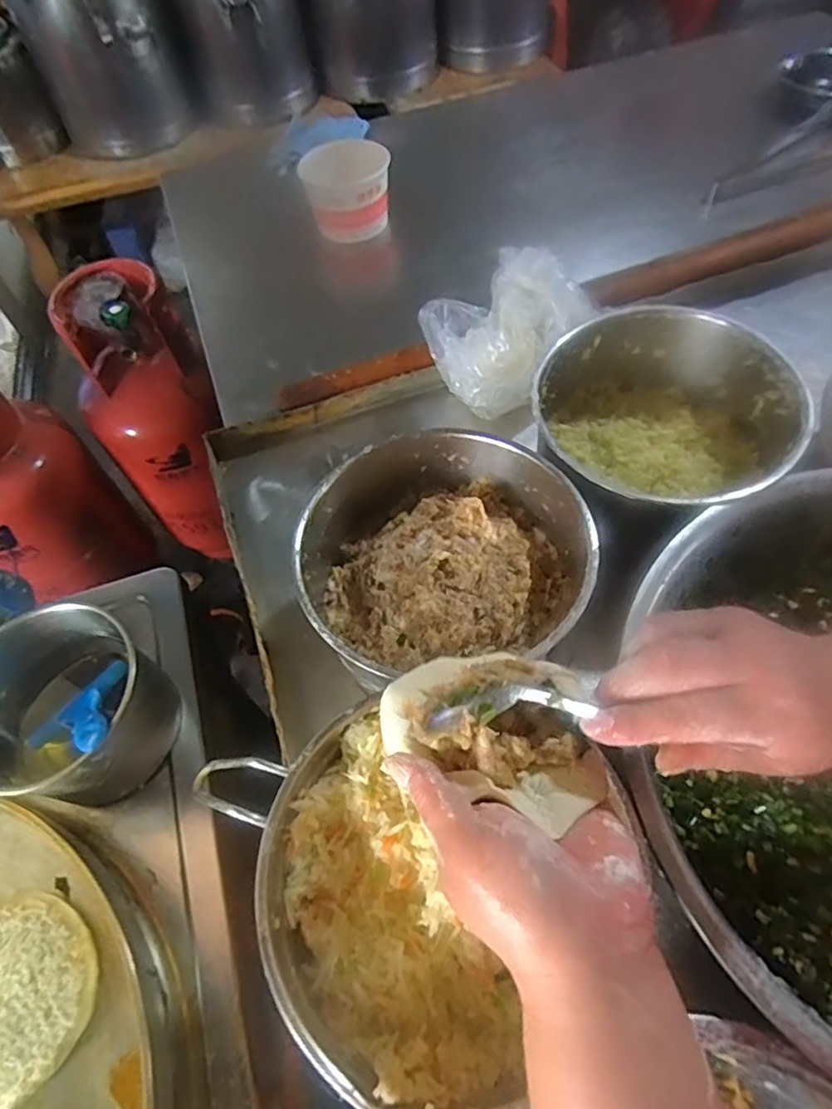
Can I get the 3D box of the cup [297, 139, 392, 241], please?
[{"bbox_3d":[-0.088,-0.476,0.802,0.108,0.094,0.099,-2,58,3],"label":"cup"}]

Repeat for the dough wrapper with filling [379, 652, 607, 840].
[{"bbox_3d":[0.040,0.082,0.317,0.114,0.048,0.080,17,61,14],"label":"dough wrapper with filling"}]

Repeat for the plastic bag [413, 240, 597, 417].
[{"bbox_3d":[0.090,-0.237,0.643,0.129,0.074,0.177,32,65,22],"label":"plastic bag"}]

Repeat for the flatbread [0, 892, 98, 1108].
[{"bbox_3d":[-0.286,0.314,0.438,0.111,0.024,0.117,-2,58,3],"label":"flatbread"}]

